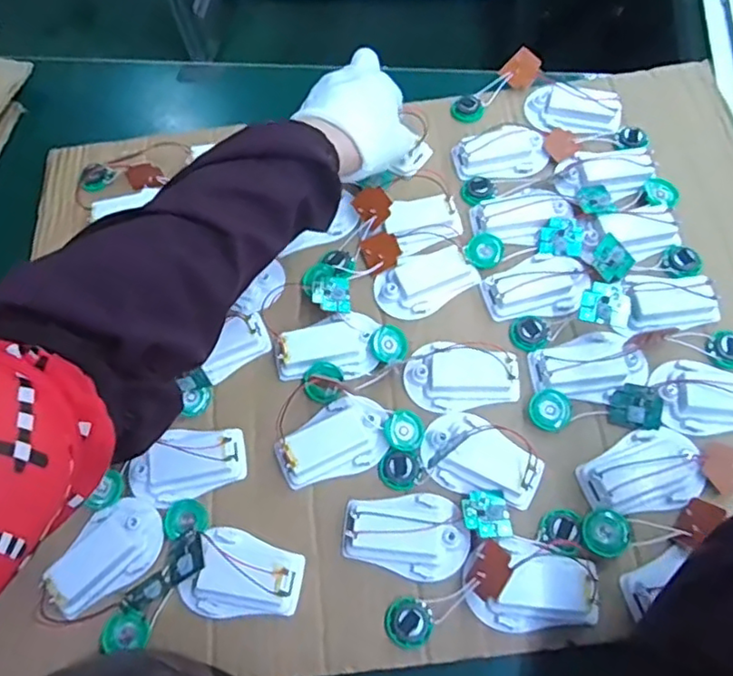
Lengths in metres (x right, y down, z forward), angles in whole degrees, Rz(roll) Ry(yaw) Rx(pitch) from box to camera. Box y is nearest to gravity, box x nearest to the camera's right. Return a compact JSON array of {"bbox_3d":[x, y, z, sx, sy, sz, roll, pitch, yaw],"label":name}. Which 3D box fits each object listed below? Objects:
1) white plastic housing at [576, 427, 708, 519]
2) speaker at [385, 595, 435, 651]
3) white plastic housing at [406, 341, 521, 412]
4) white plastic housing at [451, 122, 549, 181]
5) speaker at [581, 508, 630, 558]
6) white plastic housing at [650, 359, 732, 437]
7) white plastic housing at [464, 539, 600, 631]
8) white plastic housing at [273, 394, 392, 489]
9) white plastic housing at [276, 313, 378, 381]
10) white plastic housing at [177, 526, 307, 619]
[{"bbox_3d":[0.181,0.089,0.404,0.077,0.019,0.051,-19,67,-5],"label":"white plastic housing"},{"bbox_3d":[0.027,0.176,0.378,0.029,0.009,0.029,21,69,12],"label":"speaker"},{"bbox_3d":[0.069,0.024,0.441,0.079,0.013,0.050,-5,66,1],"label":"white plastic housing"},{"bbox_3d":[0.114,-0.162,0.526,0.078,0.015,0.047,-7,66,0],"label":"white plastic housing"},{"bbox_3d":[0.152,0.123,0.390,0.029,0.011,0.030,-1,67,3],"label":"speaker"},{"bbox_3d":[0.239,0.039,0.422,0.075,0.018,0.054,2,67,4],"label":"white plastic housing"},{"bbox_3d":[0.102,0.151,0.378,0.079,0.019,0.050,-4,66,2],"label":"white plastic housing"},{"bbox_3d":[-0.023,0.072,0.427,0.081,0.015,0.050,-31,68,-10],"label":"white plastic housing"},{"bbox_3d":[-0.029,0.005,0.459,0.073,0.013,0.046,-5,66,2],"label":"white plastic housing"},{"bbox_3d":[-0.078,0.151,0.388,0.072,0.024,0.053,11,68,8],"label":"white plastic housing"}]

